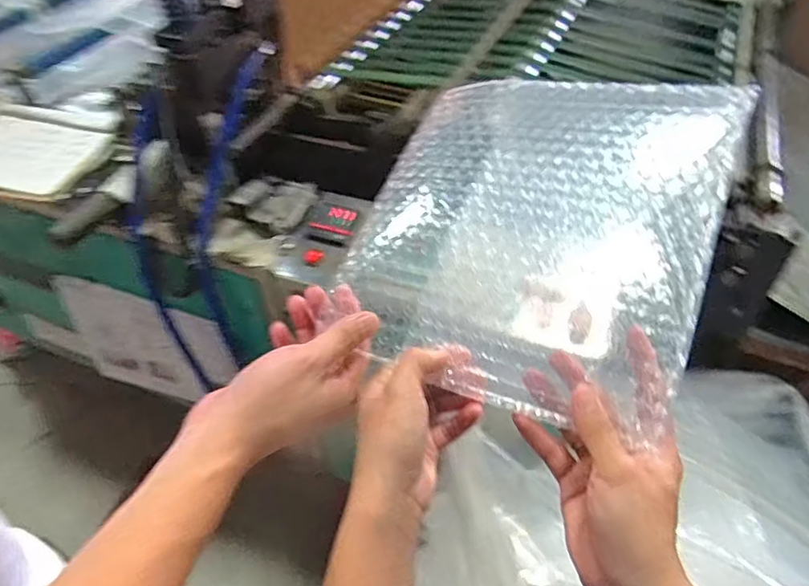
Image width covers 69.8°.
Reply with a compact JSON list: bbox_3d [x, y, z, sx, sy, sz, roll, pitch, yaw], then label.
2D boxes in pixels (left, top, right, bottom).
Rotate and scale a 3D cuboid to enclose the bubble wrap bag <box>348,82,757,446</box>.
[{"bbox_3d":[0.088,-0.046,0.393,0.216,0.030,0.232,15,79,22],"label":"bubble wrap bag"}]

